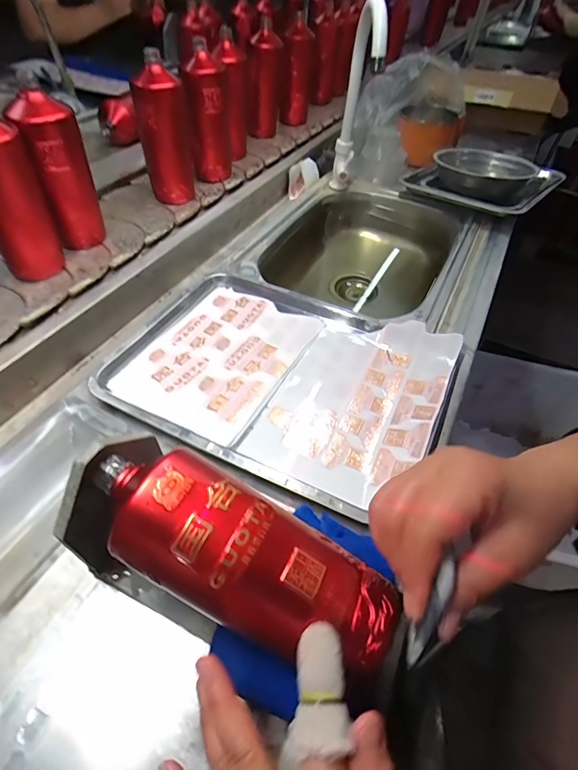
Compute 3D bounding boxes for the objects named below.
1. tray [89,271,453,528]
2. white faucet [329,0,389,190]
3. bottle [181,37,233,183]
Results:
[{"bbox_3d":[-0.006,-0.019,0.491,0.368,0.034,0.279,25,51,11],"label":"tray"},{"bbox_3d":[0.112,-0.451,0.678,0.034,0.300,0.174,3,51,-2],"label":"white faucet"},{"bbox_3d":[-0.142,-0.483,0.727,0.079,0.187,0.084,6,50,-5],"label":"bottle"}]

